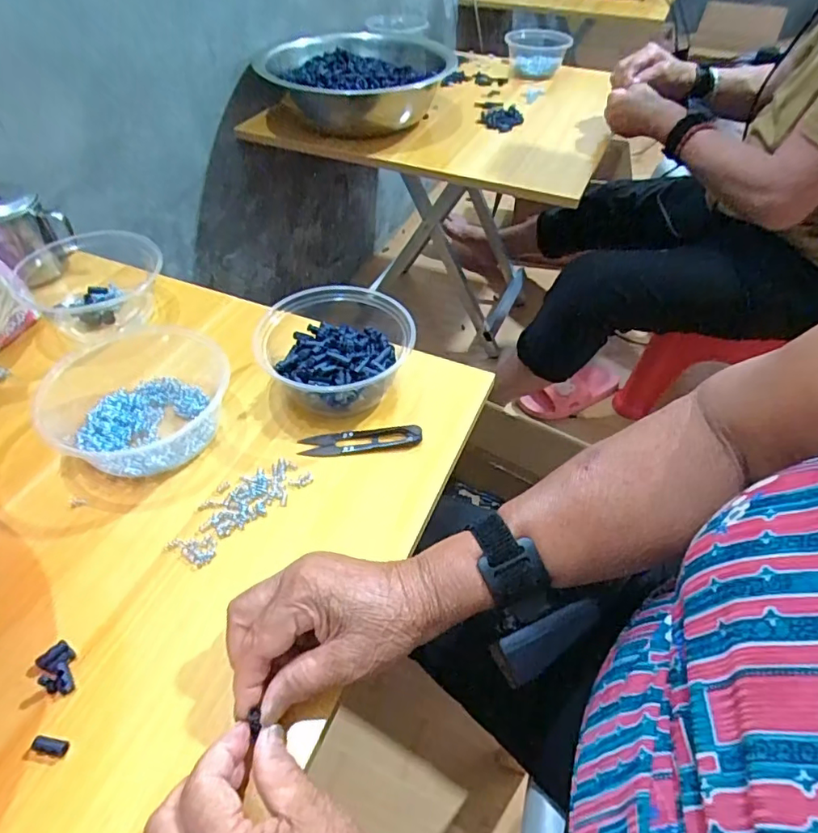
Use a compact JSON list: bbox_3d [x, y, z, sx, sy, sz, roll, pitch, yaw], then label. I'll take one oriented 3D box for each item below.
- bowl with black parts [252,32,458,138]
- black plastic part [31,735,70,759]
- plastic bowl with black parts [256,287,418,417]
[{"bbox_3d":[-0.086,-0.536,0.876,0.264,0.099,0.251,1,47,-1],"label":"bowl with black parts"},{"bbox_3d":[-0.205,0.188,0.309,0.021,0.006,0.009,7,47,5],"label":"black plastic part"},{"bbox_3d":[-0.064,-0.054,0.476,0.128,0.081,0.138,1,47,-1],"label":"plastic bowl with black parts"}]

